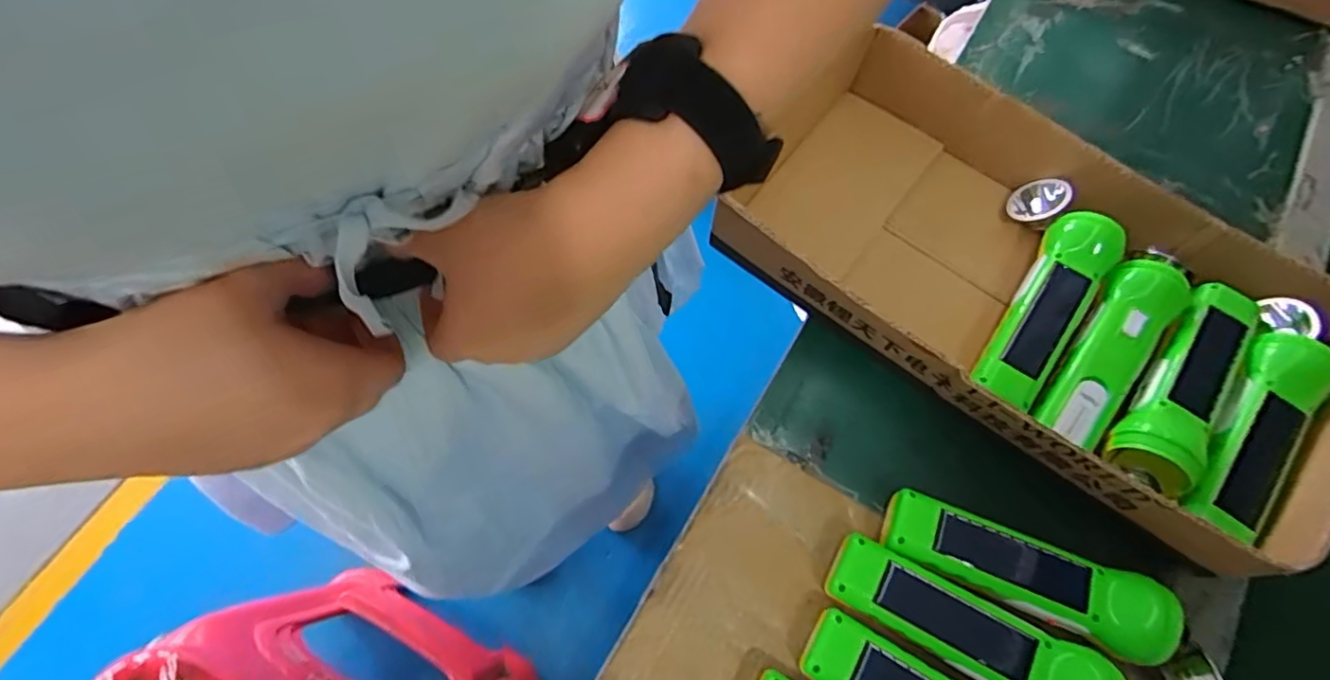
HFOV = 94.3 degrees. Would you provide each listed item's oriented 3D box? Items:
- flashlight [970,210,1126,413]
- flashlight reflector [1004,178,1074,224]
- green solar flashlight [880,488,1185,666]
[{"bbox_3d":[0.281,-0.026,0.443,0.045,0.036,0.154,34,71,11],"label":"flashlight"},{"bbox_3d":[0.299,-0.111,0.493,0.044,0.016,0.035,-10,74,33],"label":"flashlight reflector"},{"bbox_3d":[0.223,0.148,0.393,0.166,0.050,0.044,22,70,7],"label":"green solar flashlight"}]

